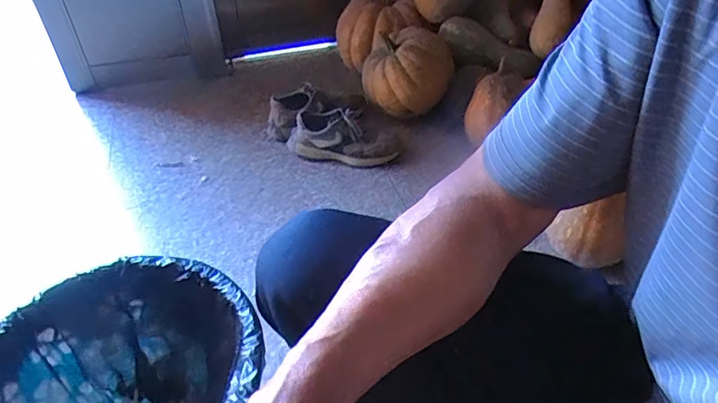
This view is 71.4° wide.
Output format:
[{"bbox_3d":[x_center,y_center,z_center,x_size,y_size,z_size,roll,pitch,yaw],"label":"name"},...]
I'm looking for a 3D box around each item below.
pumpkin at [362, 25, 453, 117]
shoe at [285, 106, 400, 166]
[{"bbox_3d":[0.119,-0.315,1.220,0.171,0.160,0.190,30,50,29],"label":"pumpkin"},{"bbox_3d":[-0.034,-0.151,1.153,0.242,0.104,0.099,9,43,10],"label":"shoe"}]

